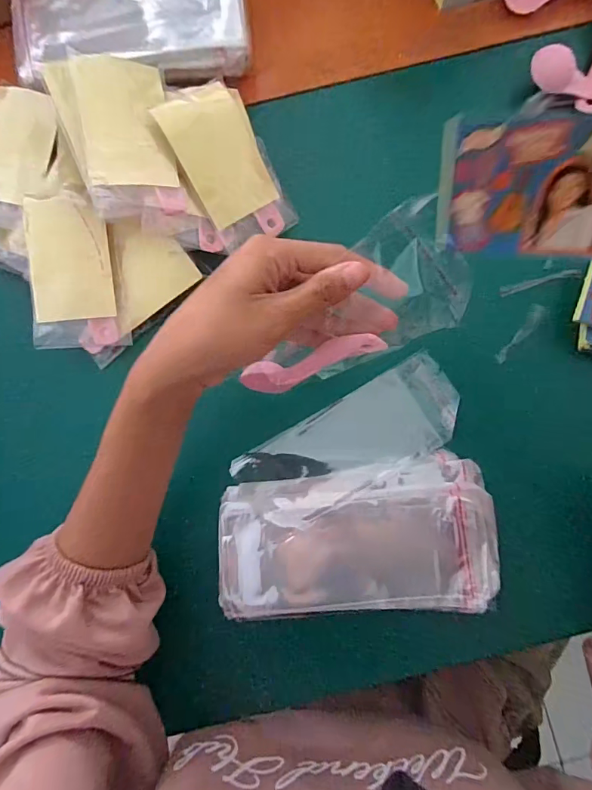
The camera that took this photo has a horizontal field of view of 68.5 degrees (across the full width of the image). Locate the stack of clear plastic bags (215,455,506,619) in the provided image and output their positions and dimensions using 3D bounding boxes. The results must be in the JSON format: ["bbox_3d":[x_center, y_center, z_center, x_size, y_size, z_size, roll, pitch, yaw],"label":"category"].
[{"bbox_3d":[0.043,0.104,0.317,0.195,0.030,0.100,-5,83,0],"label":"stack of clear plastic bags"}]

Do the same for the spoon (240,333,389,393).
[{"bbox_3d":[0.008,-0.020,0.279,0.101,0.015,0.020,-18,82,34],"label":"spoon"}]

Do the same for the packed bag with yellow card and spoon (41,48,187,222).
[{"bbox_3d":[-0.125,-0.182,0.310,0.071,0.014,0.105,-14,103,-20],"label":"packed bag with yellow card and spoon"}]

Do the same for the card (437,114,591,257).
[{"bbox_3d":[0.106,-0.083,0.177,0.089,0.055,0.008,10,52,19],"label":"card"}]

